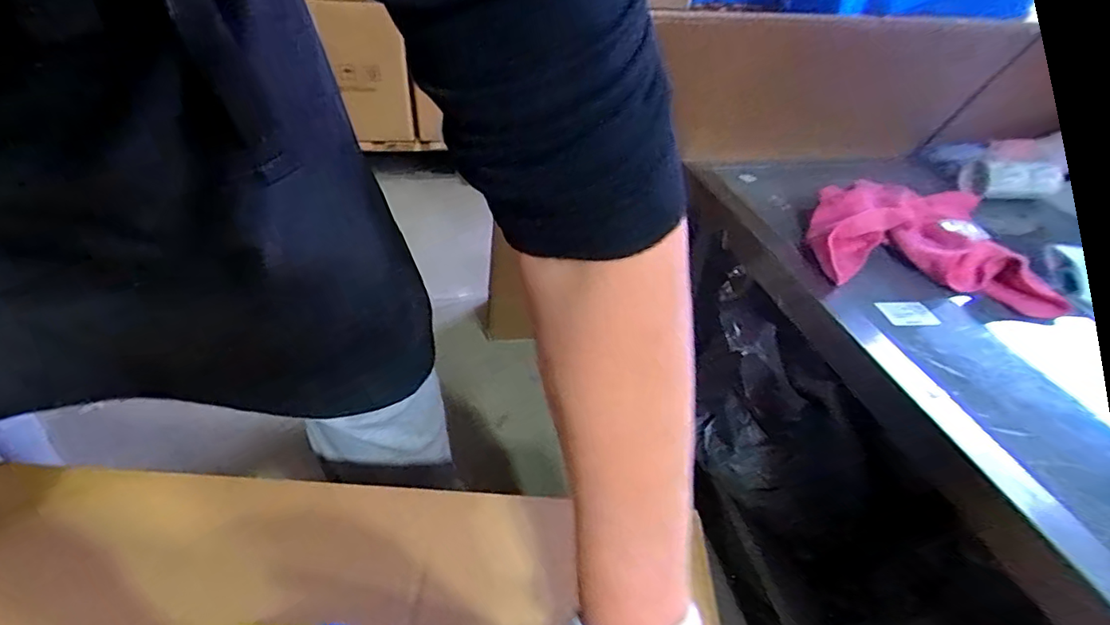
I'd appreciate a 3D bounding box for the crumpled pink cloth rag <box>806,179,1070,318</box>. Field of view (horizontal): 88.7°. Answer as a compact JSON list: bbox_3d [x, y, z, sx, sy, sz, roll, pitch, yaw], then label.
[{"bbox_3d":[0.343,-0.072,0.538,0.196,0.040,0.168,6,37,8],"label":"crumpled pink cloth rag"}]

